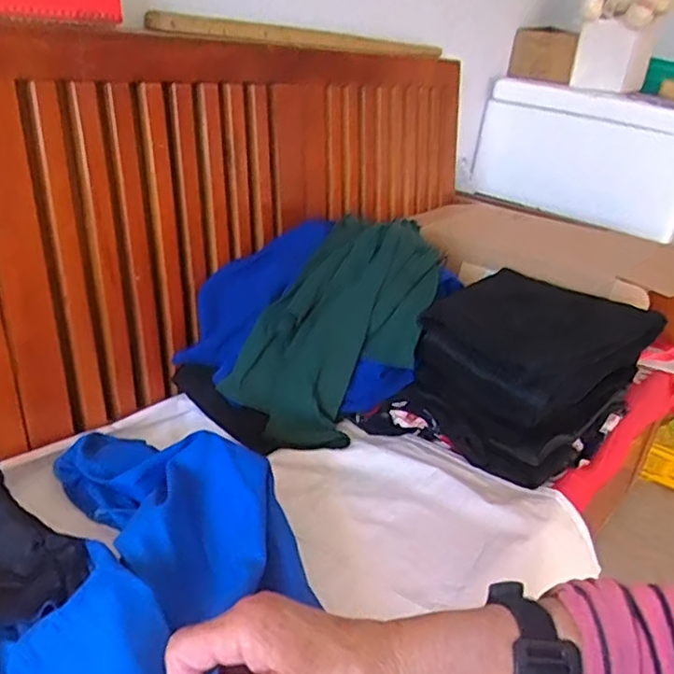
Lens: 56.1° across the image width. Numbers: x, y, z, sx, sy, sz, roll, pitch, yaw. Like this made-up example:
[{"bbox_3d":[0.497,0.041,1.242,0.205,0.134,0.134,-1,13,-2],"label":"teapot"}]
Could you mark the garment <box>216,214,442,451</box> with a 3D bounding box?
[{"bbox_3d":[0.021,-0.016,0.862,0.188,0.223,0.305,22,31,26],"label":"garment"}]

